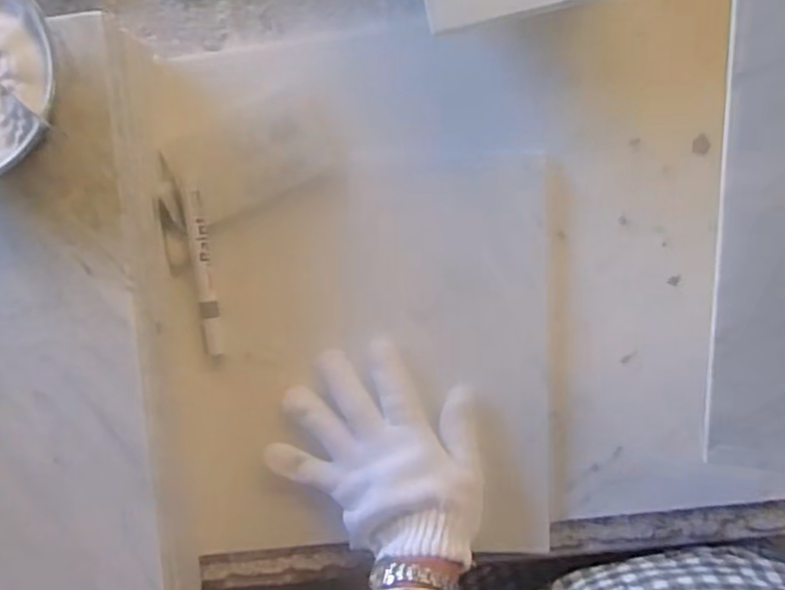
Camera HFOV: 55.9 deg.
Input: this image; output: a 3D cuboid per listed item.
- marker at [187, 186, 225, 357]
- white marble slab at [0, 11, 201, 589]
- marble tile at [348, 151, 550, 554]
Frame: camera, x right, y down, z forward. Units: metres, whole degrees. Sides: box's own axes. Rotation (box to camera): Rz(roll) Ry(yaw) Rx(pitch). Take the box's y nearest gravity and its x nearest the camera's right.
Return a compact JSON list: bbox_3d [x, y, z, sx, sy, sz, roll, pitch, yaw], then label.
[{"bbox_3d":[-0.145,-0.017,0.568,0.014,0.014,0.127,-6,88,2],"label":"marker"},{"bbox_3d":[-0.250,0.038,0.554,0.179,0.082,0.445,-7,88,2],"label":"white marble slab"},{"bbox_3d":[0.044,0.042,0.559,0.149,0.023,0.294,-1,89,3],"label":"marble tile"}]

